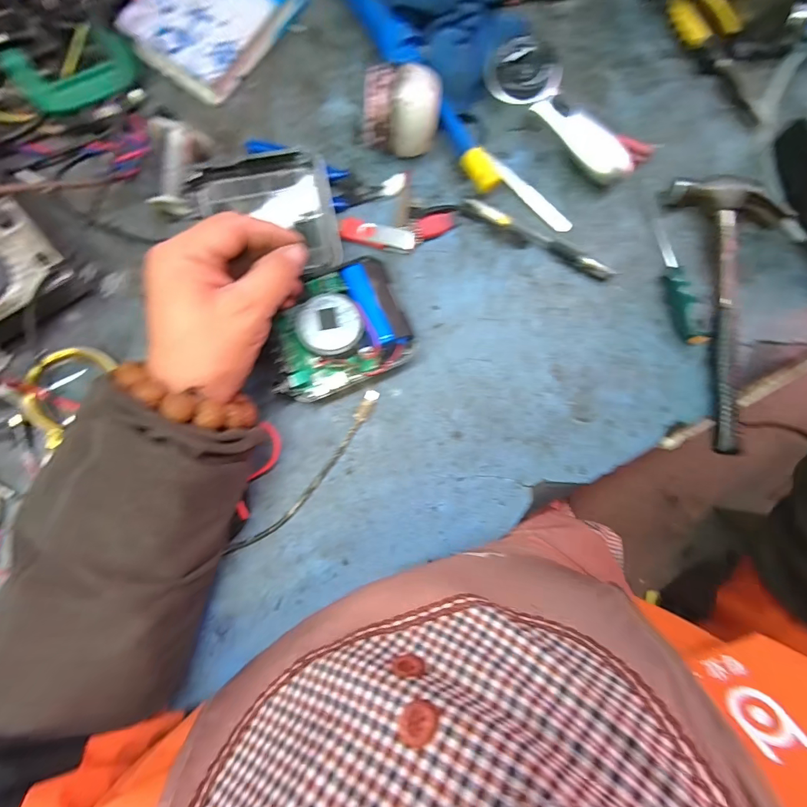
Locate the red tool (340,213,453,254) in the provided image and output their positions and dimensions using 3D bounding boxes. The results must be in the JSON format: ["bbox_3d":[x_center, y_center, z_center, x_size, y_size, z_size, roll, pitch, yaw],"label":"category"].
[{"bbox_3d":[-0.005,-0.150,0.350,0.099,0.008,0.032,-4,85,-3],"label":"red tool"}]

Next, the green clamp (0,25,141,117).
[{"bbox_3d":[-0.284,-0.291,0.342,0.096,0.025,0.048,-37,87,-6],"label":"green clamp"}]

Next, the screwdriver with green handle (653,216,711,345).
[{"bbox_3d":[0.247,-0.112,0.355,0.021,0.015,0.120,-7,85,-4],"label":"screwdriver with green handle"}]

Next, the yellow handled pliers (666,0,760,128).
[{"bbox_3d":[0.309,-0.341,0.387,0.057,0.012,0.148,-22,86,-5],"label":"yellow handled pliers"}]

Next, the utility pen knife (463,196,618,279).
[{"bbox_3d":[0.122,-0.149,0.356,0.145,0.011,0.015,27,84,0],"label":"utility pen knife"}]

